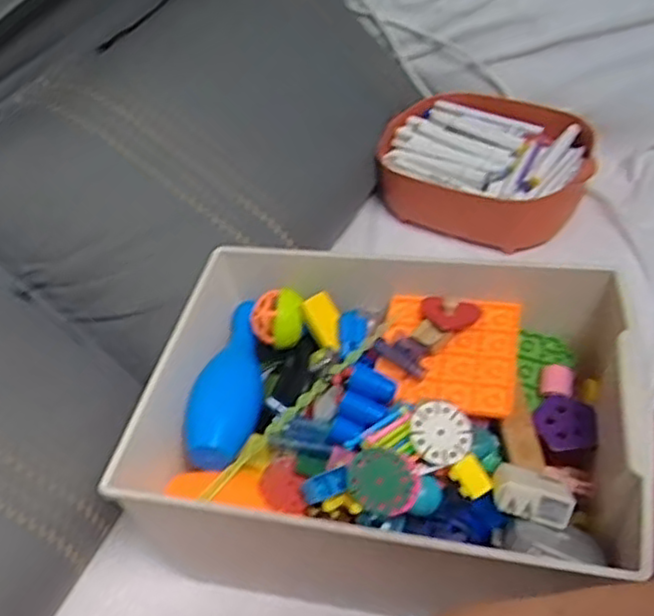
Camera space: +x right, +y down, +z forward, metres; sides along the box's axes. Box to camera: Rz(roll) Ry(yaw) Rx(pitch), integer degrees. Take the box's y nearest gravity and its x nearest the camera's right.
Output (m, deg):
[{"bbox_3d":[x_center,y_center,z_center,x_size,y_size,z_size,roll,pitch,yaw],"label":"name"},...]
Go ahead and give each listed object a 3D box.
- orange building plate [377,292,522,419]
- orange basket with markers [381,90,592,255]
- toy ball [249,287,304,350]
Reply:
[{"bbox_3d":[0.114,0.041,0.658,0.124,0.016,0.127,5,52,16],"label":"orange building plate"},{"bbox_3d":[0.217,-0.193,0.973,0.280,0.095,0.220,18,50,22],"label":"orange basket with markers"},{"bbox_3d":[-0.051,0.010,0.708,0.053,0.042,0.049,-3,45,3],"label":"toy ball"}]

